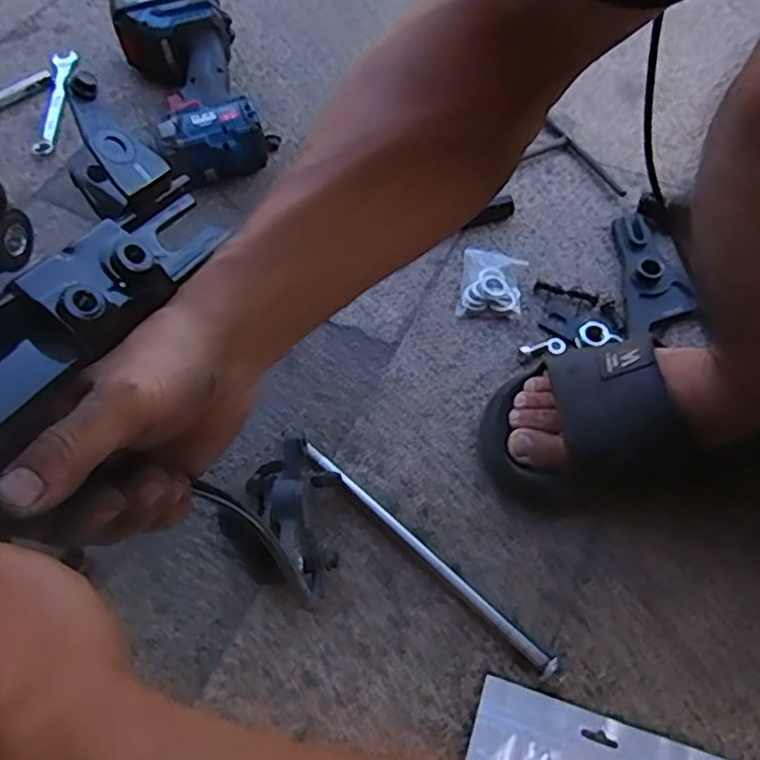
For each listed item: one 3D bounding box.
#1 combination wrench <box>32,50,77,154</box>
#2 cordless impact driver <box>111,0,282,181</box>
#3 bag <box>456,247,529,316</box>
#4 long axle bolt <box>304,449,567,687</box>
[{"bbox_3d":[-0.358,-0.311,0.740,0.025,0.011,0.164,-3,61,-2],"label":"combination wrench"},{"bbox_3d":[-0.200,-0.317,0.706,0.123,0.078,0.247,-21,63,-11],"label":"cordless impact driver"},{"bbox_3d":[0.100,-0.087,0.604,0.056,0.020,0.059,6,61,3],"label":"bag"},{"bbox_3d":[0.030,0.125,0.486,0.230,0.018,0.014,40,68,19],"label":"long axle bolt"}]

